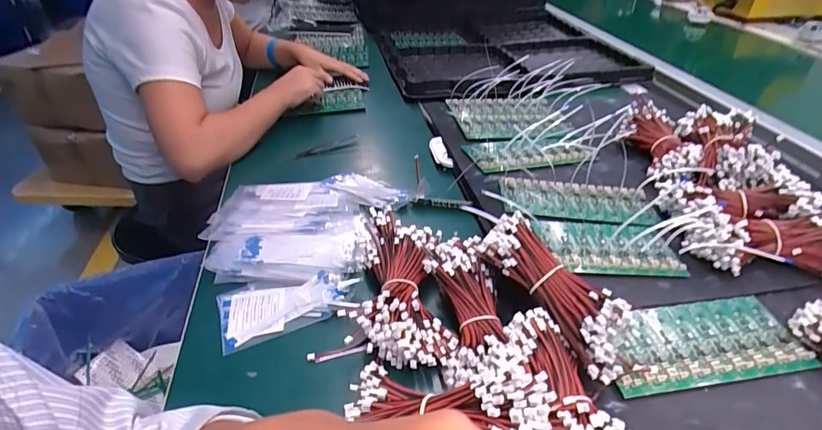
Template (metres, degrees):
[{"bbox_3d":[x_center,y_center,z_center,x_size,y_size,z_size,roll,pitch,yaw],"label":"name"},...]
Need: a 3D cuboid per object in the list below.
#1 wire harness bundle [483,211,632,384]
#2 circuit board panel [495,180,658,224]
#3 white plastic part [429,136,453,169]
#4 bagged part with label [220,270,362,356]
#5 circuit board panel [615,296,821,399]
[{"bbox_3d":[0.131,0.066,0.406,0.051,0.061,0.171,-22,57,-26],"label":"wire harness bundle"},{"bbox_3d":[0.215,-0.018,0.589,0.187,0.018,0.081,2,37,3],"label":"circuit board panel"},{"bbox_3d":[0.046,-0.102,0.725,0.025,0.015,0.082,-7,37,-9],"label":"white plastic part"},{"bbox_3d":[-0.133,0.094,0.484,0.140,0.012,0.077,-17,48,-10],"label":"bagged part with label"},{"bbox_3d":[0.270,0.117,0.423,0.194,0.014,0.083,-5,39,-8],"label":"circuit board panel"}]

